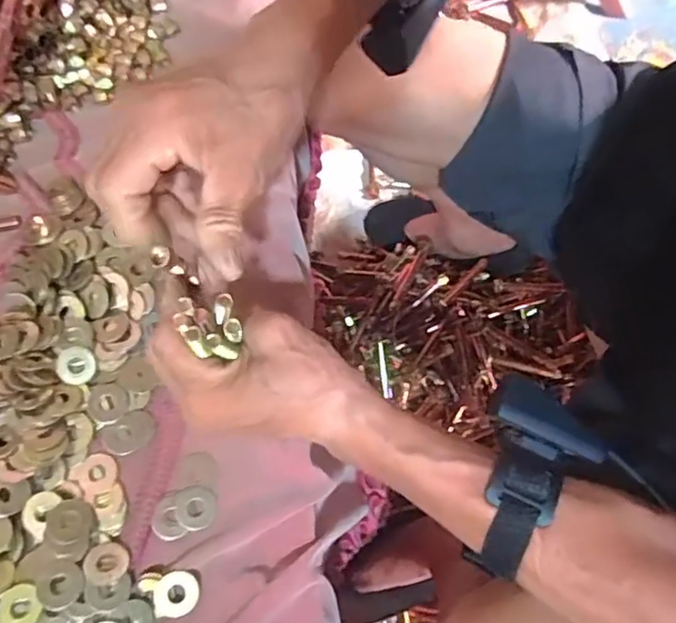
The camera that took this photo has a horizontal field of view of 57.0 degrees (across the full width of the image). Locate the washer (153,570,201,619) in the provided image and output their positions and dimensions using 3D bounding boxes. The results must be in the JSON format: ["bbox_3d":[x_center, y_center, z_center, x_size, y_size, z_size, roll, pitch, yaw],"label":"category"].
[{"bbox_3d":[-0.095,0.165,0.365,0.026,0.006,0.024,-7,70,-3],"label":"washer"}]

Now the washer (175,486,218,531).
[{"bbox_3d":[-0.088,0.122,0.385,0.025,0.004,0.025,-17,71,-6],"label":"washer"}]

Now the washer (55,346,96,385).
[{"bbox_3d":[-0.172,0.036,0.408,0.025,0.004,0.025,3,79,-14],"label":"washer"}]

